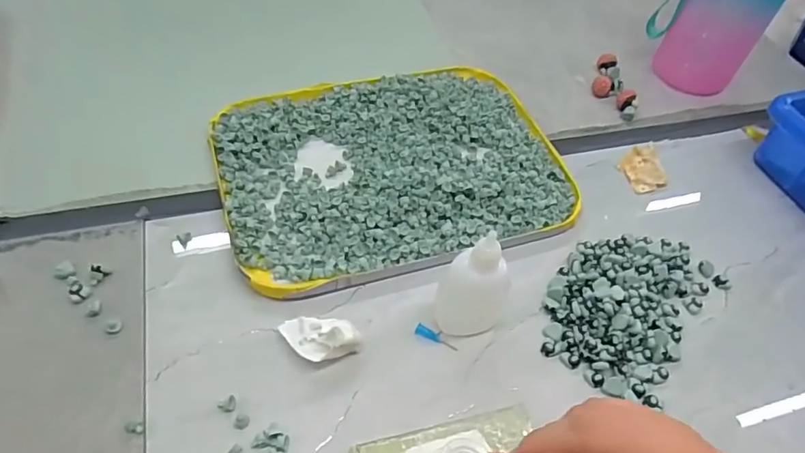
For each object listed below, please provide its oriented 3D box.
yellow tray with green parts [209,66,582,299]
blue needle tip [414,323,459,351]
[{"bbox_3d":[-0.006,-0.056,0.429,0.269,0.024,0.199,-13,55,-15],"label":"yellow tray with green parts"},{"bbox_3d":[0.023,0.073,0.346,0.030,0.005,0.007,24,54,12],"label":"blue needle tip"}]

